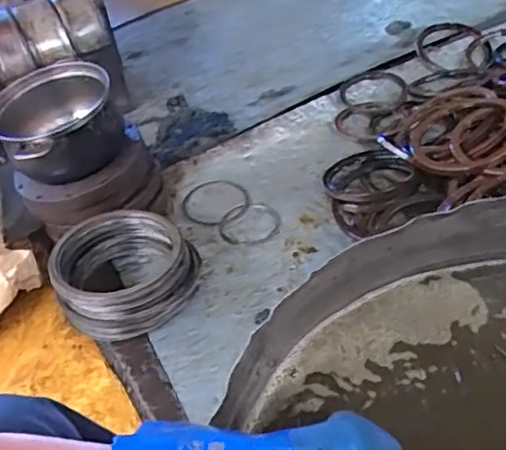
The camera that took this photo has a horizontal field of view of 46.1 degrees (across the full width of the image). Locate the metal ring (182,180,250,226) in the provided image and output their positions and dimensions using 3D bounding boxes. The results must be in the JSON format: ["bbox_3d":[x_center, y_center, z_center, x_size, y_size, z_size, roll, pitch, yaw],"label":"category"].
[{"bbox_3d":[-0.069,-0.043,1.146,0.127,0.007,0.132,-6,43,6],"label":"metal ring"}]

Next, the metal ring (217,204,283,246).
[{"bbox_3d":[-0.003,-0.006,1.099,0.107,0.008,0.114,-6,43,6],"label":"metal ring"}]

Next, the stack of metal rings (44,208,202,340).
[{"bbox_3d":[-0.203,0.074,0.969,0.223,0.098,0.203,-17,43,-5],"label":"stack of metal rings"}]

